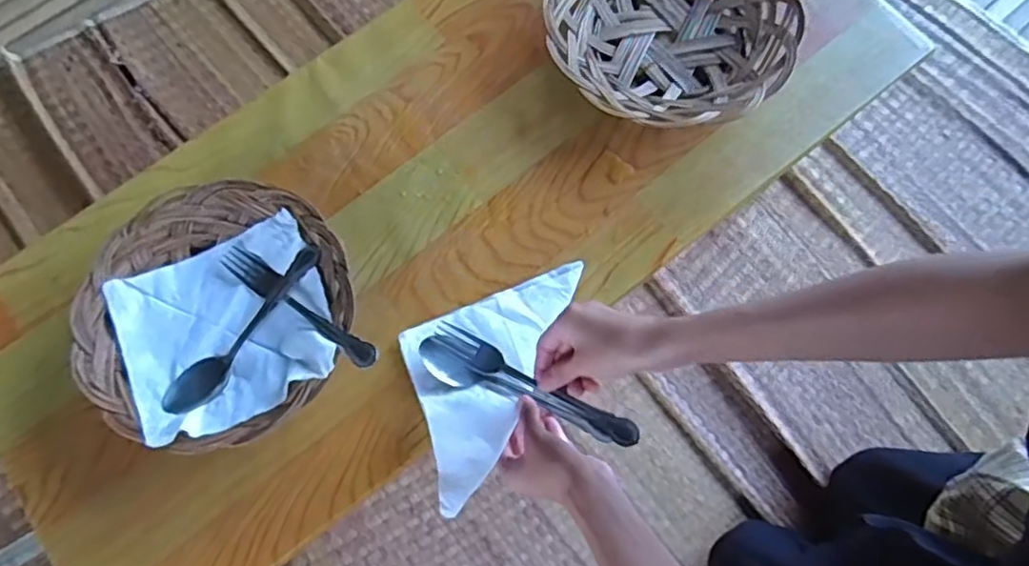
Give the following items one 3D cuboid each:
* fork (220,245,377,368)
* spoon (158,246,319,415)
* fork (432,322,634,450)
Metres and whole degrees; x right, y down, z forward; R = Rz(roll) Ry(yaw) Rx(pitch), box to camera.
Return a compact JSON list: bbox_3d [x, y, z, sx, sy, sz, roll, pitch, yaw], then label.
[{"bbox_3d":[-0.189,0.019,0.570,0.181,0.017,0.026,31,77,23],"label":"fork"},{"bbox_3d":[-0.231,0.040,0.568,0.031,0.021,0.176,37,78,12],"label":"spoon"},{"bbox_3d":[0.013,0.080,0.539,0.193,0.018,0.022,25,76,20],"label":"fork"}]

